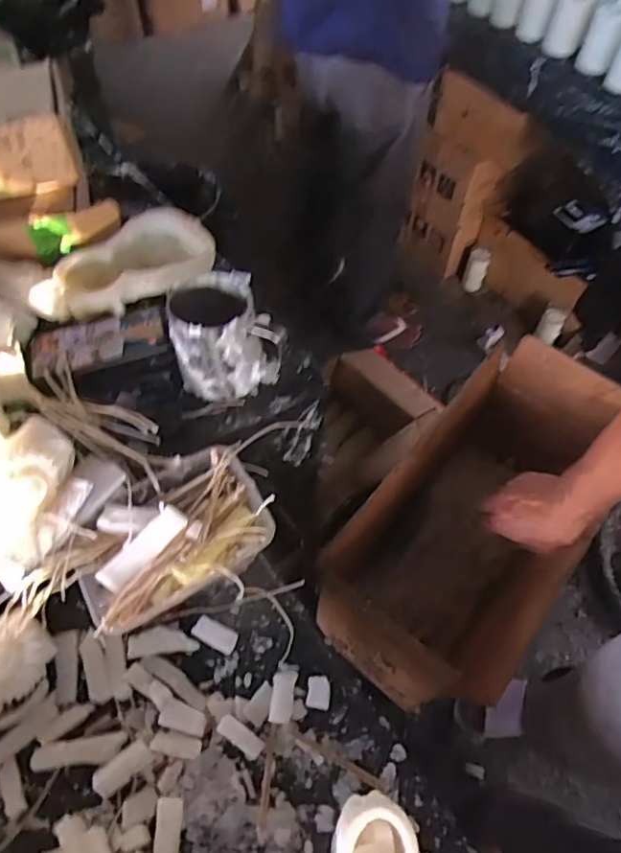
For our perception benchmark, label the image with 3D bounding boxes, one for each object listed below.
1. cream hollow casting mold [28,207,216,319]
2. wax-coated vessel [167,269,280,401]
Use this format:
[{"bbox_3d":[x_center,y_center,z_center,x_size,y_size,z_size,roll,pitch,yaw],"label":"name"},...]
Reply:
[{"bbox_3d":[-0.226,-0.190,0.671,0.213,0.042,0.114,-28,62,-18],"label":"cream hollow casting mold"},{"bbox_3d":[-0.092,-0.097,0.581,0.098,0.092,0.092,-13,58,-10],"label":"wax-coated vessel"}]

